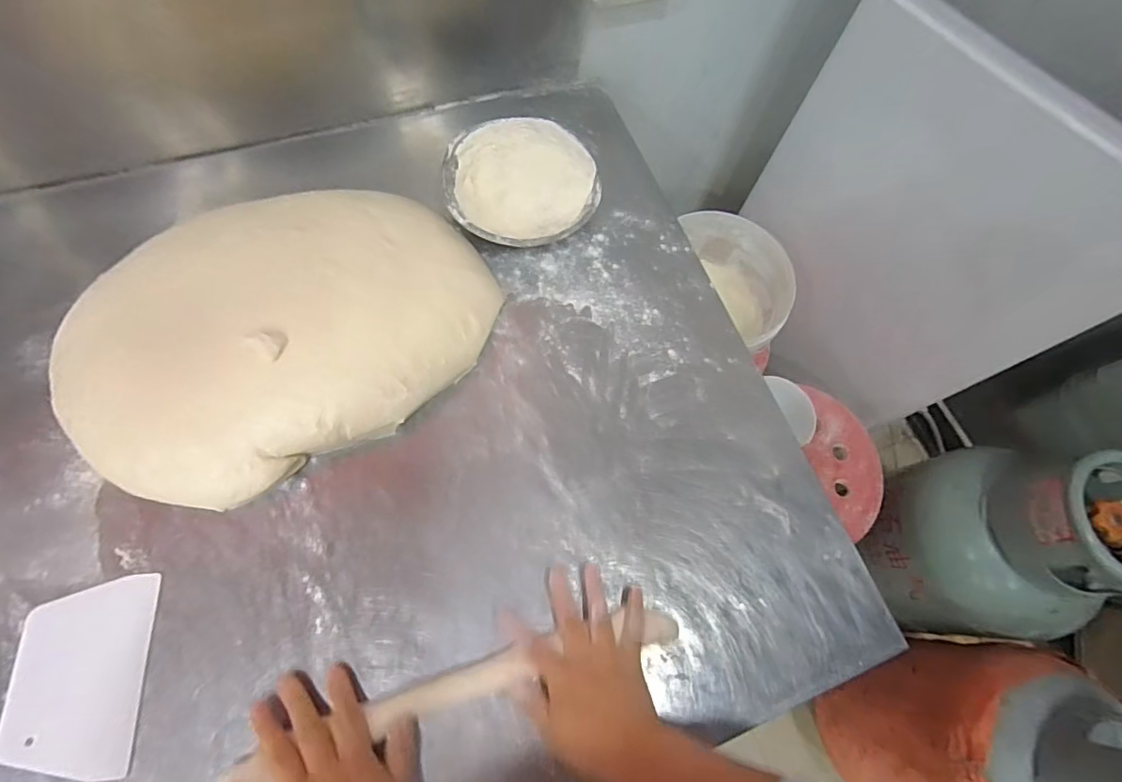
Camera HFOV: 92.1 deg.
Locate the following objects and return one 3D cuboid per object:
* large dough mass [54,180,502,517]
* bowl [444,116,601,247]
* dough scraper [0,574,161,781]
[{"bbox_3d":[-0.277,-0.073,0.544,0.418,0.071,0.305,-25,73,-15],"label":"large dough mass"},{"bbox_3d":[-0.045,-0.233,0.633,0.168,0.059,0.160,2,68,-5],"label":"bowl"},{"bbox_3d":[-0.392,0.231,0.439,0.097,0.005,0.143,-4,68,-4],"label":"dough scraper"}]

